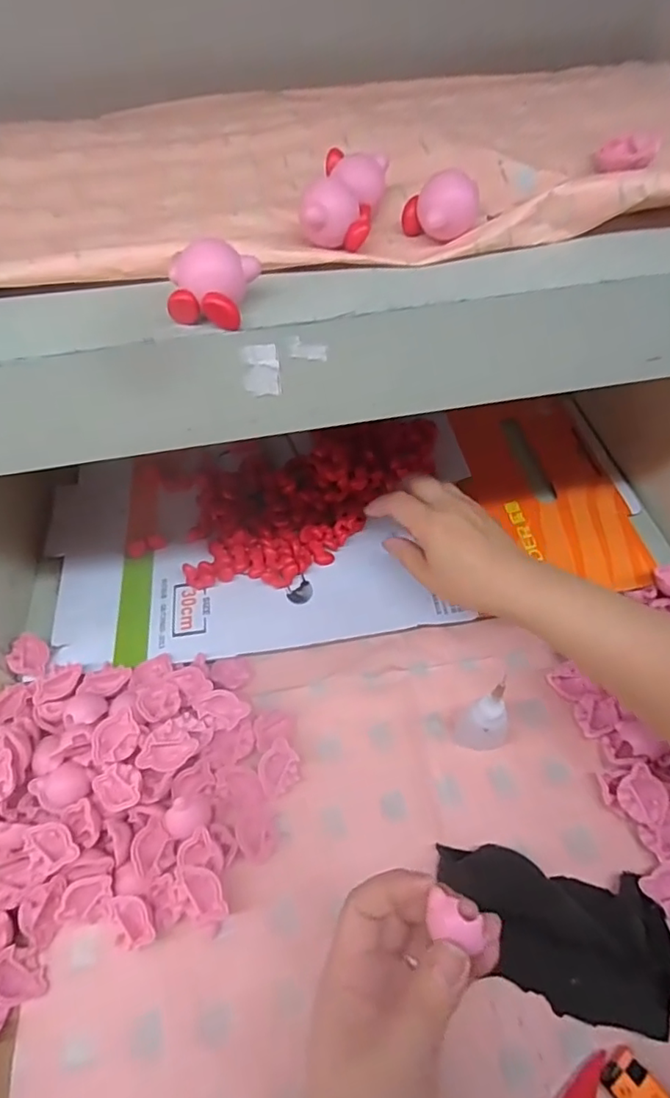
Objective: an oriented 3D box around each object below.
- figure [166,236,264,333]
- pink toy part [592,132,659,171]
[{"bbox_3d":[-0.051,-0.112,0.239,0.032,0.026,0.030,16,57,13],"label":"figure"},{"bbox_3d":[0.150,-0.204,0.292,0.028,0.012,0.023,18,58,15],"label":"pink toy part"}]

